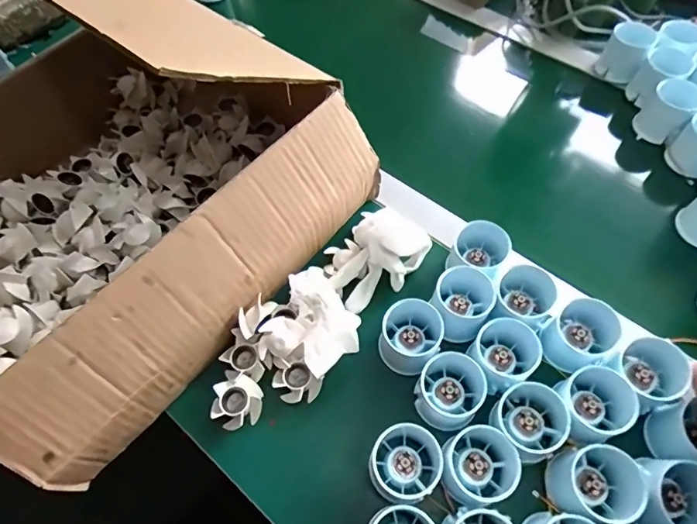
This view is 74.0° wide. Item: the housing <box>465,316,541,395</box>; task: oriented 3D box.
[{"bbox_3d":[0.132,0.079,0.394,0.058,0.041,0.049,-36,66,-17],"label":"housing"}]

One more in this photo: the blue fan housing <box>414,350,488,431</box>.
[{"bbox_3d":[0.085,0.108,0.387,0.057,0.048,0.051,-35,65,-17],"label":"blue fan housing"}]

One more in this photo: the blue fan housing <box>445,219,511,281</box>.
[{"bbox_3d":[0.122,-0.008,0.436,0.047,0.041,0.049,-1,61,1],"label":"blue fan housing"}]

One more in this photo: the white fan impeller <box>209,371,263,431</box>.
[{"bbox_3d":[-0.098,0.121,0.402,0.045,0.017,0.043,-1,61,1],"label":"white fan impeller"}]

